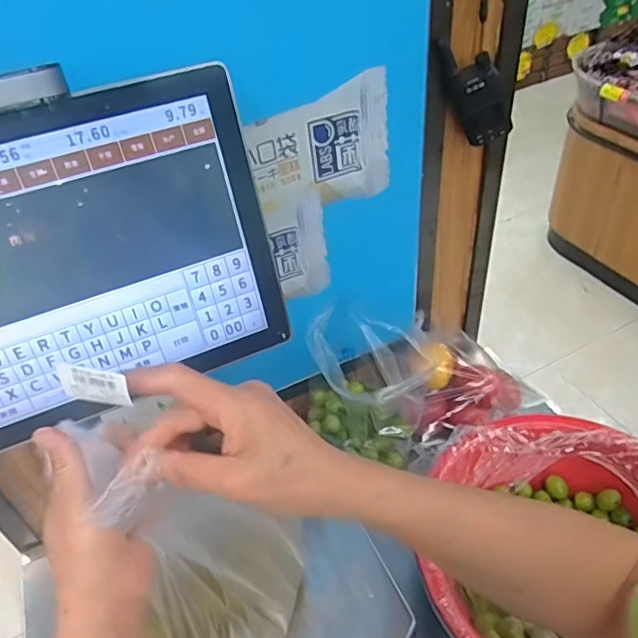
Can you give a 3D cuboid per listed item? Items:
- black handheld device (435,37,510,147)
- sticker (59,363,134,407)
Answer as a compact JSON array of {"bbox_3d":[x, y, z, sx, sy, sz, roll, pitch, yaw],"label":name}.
[{"bbox_3d":[0.185,-0.264,0.657,0.060,0.147,0.028,-35,42,14],"label":"black handheld device"},{"bbox_3d":[-0.118,0.034,0.299,0.036,0.025,0.006,5,43,11],"label":"sticker"}]

